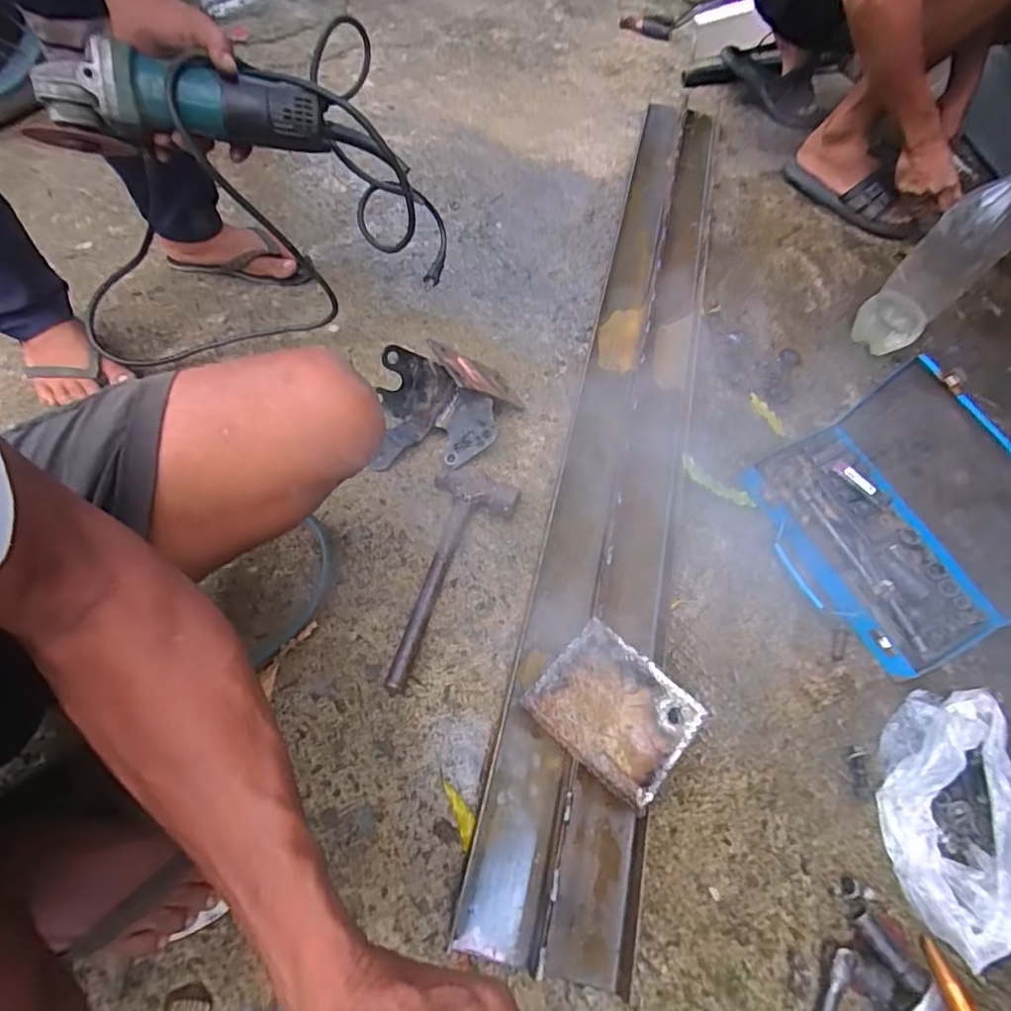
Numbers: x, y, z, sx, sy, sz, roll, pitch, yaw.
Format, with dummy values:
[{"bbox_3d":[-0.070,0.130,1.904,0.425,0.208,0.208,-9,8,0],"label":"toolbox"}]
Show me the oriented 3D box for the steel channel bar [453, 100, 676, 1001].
[{"bbox_3d":[0.145,-0.176,0.776,0.082,0.038,1.318,15,62,1],"label":"steel channel bar"}]

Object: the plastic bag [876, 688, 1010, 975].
[{"bbox_3d":[0.453,0.308,0.554,0.128,0.059,0.242,18,62,3],"label":"plastic bag"}]

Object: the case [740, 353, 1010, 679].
[{"bbox_3d":[0.458,0.017,0.643,0.206,0.167,0.300,-20,67,-15],"label":"case"}]

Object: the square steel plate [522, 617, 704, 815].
[{"bbox_3d":[0.107,0.200,0.545,0.142,0.011,0.121,41,65,12],"label":"square steel plate"}]

